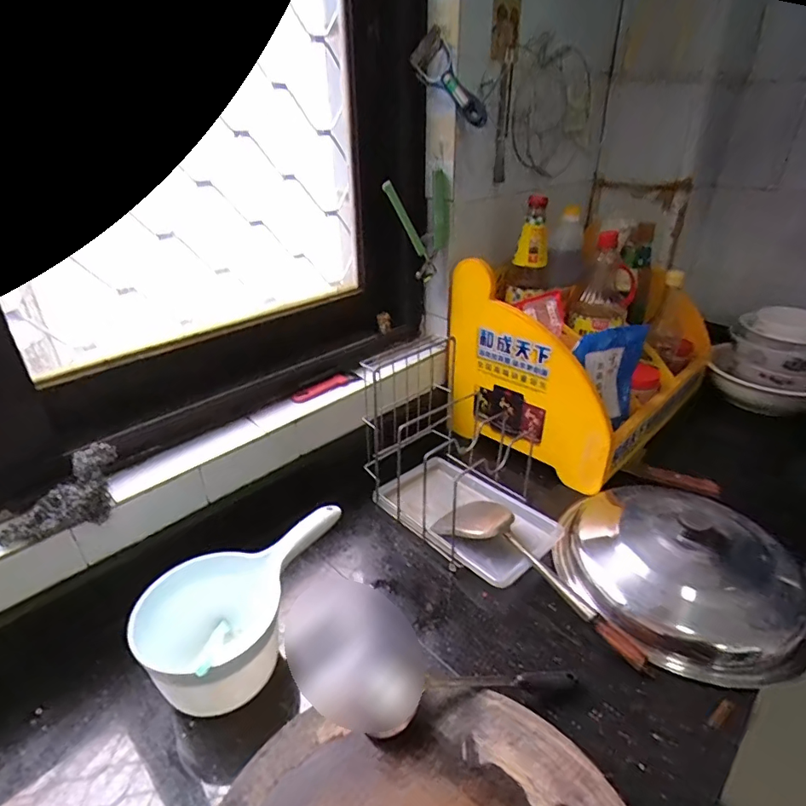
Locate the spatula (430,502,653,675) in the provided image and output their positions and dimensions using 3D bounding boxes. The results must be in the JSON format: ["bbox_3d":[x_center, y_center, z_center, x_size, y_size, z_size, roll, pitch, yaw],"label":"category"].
[{"bbox_3d":[0.183,0.216,0.660,0.304,0.069,0.081,22,37,34],"label":"spatula"}]

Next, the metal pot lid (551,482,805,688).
[{"bbox_3d":[0.371,0.208,0.665,0.308,0.078,0.286,0,30,0],"label":"metal pot lid"}]

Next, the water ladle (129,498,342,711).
[{"bbox_3d":[-0.184,0.230,0.585,0.122,0.120,0.232,15,33,26],"label":"water ladle"}]

